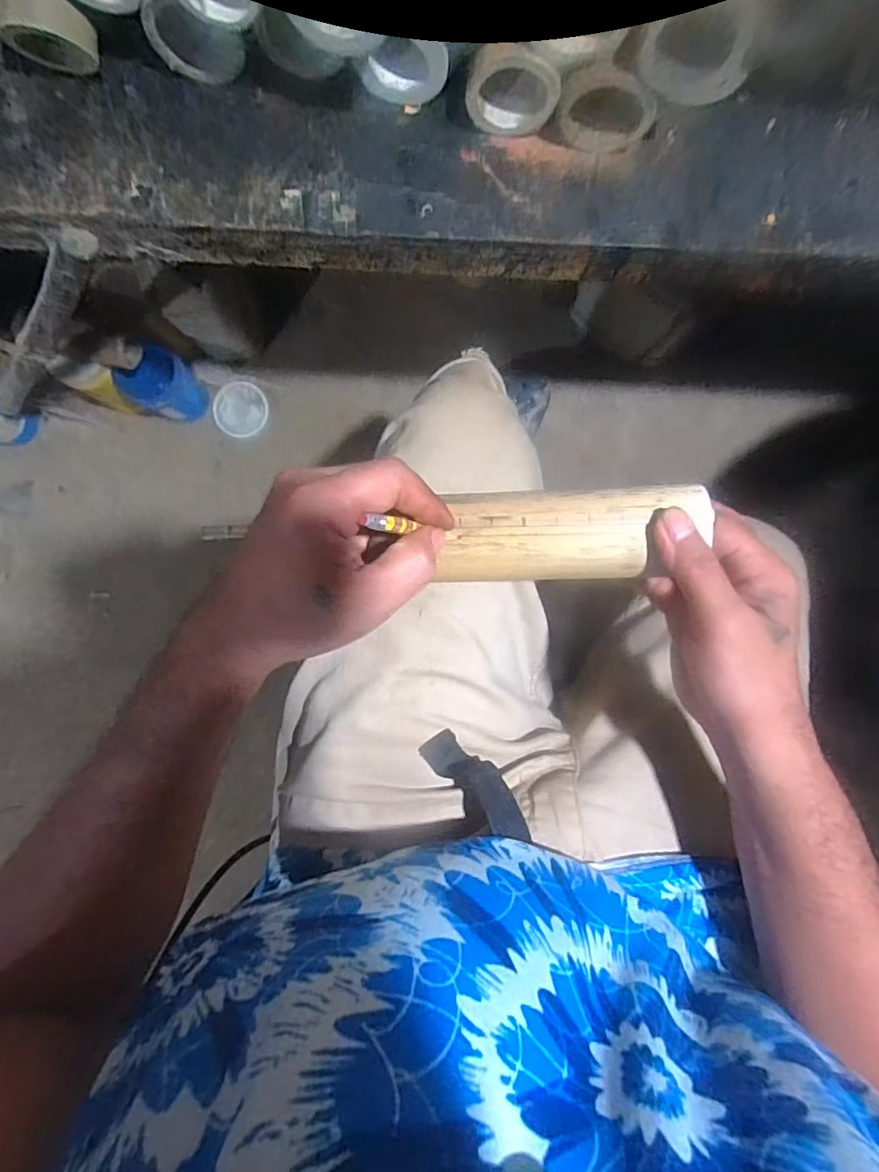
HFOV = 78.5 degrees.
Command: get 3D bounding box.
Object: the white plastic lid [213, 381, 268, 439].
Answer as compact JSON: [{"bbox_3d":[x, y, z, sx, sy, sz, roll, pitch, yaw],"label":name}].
[{"bbox_3d":[-0.319,-0.284,0.865,0.079,0.004,0.085,-4,104,-18],"label":"white plastic lid"}]

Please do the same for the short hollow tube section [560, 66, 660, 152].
[{"bbox_3d":[0.100,-0.283,0.322,0.054,0.040,0.017,8,91,0],"label":"short hollow tube section"}]

